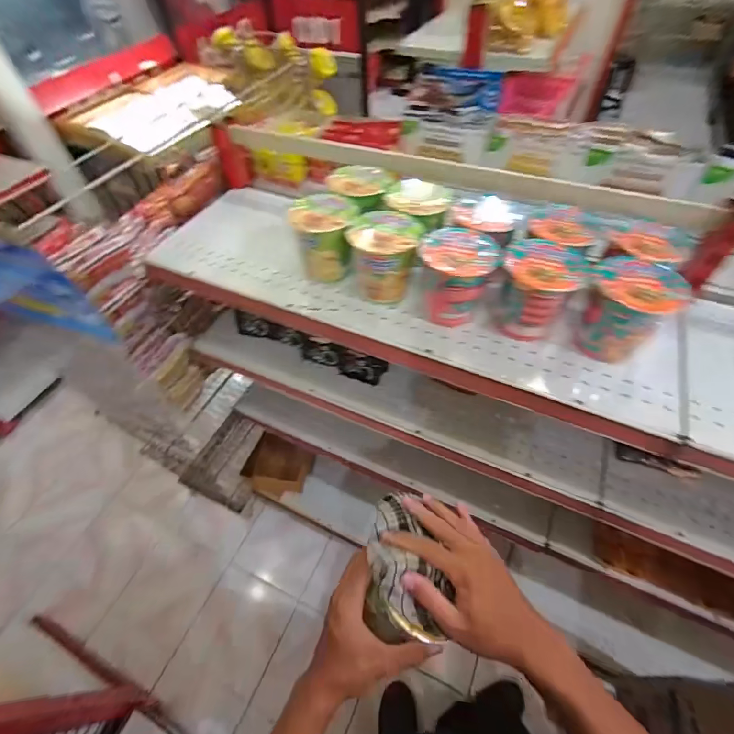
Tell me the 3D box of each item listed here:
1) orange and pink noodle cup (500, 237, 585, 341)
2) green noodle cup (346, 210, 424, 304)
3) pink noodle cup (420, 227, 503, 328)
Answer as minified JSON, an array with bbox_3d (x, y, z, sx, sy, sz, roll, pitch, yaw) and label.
[{"bbox_3d":[0.237,-0.103,0.544,0.097,0.112,0.095,16,55,15],"label":"orange and pink noodle cup"},{"bbox_3d":[0.031,-0.167,0.602,0.099,0.126,0.107,5,53,7],"label":"green noodle cup"},{"bbox_3d":[0.132,-0.133,0.575,0.103,0.111,0.109,-2,53,2],"label":"pink noodle cup"}]

